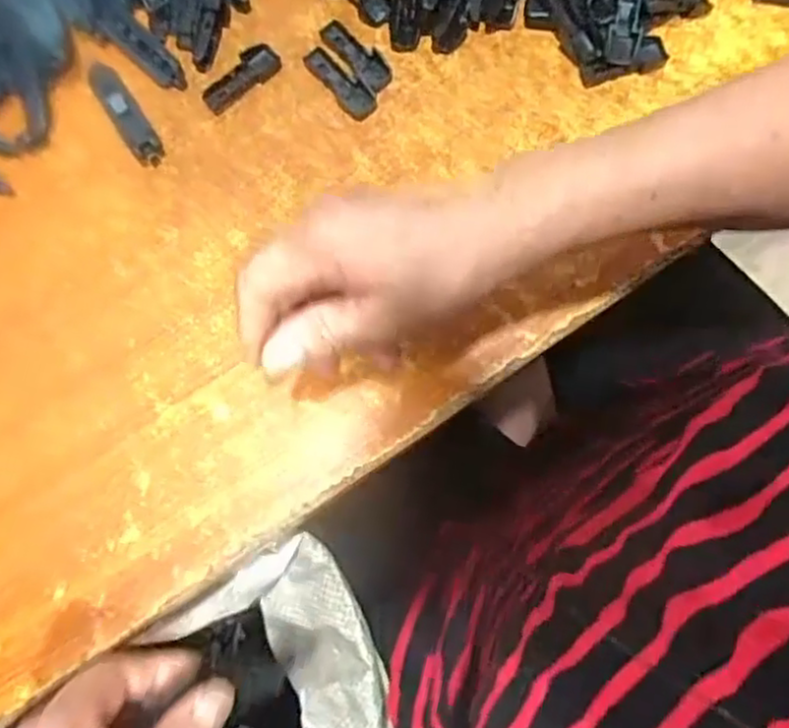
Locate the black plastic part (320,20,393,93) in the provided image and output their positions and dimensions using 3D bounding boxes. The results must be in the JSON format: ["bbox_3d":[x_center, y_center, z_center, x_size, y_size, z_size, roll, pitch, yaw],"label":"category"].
[{"bbox_3d":[-0.023,-0.184,0.416,0.018,0.006,0.053,-40,81,-7],"label":"black plastic part"}]

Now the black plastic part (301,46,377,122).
[{"bbox_3d":[-0.033,-0.165,0.414,0.017,0.006,0.053,-44,81,-7],"label":"black plastic part"}]

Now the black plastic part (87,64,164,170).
[{"bbox_3d":[-0.157,-0.146,0.410,0.017,0.014,0.067,-33,80,-5],"label":"black plastic part"}]

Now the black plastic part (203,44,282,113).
[{"bbox_3d":[-0.091,-0.169,0.415,0.050,0.007,0.020,-38,80,-6],"label":"black plastic part"}]

